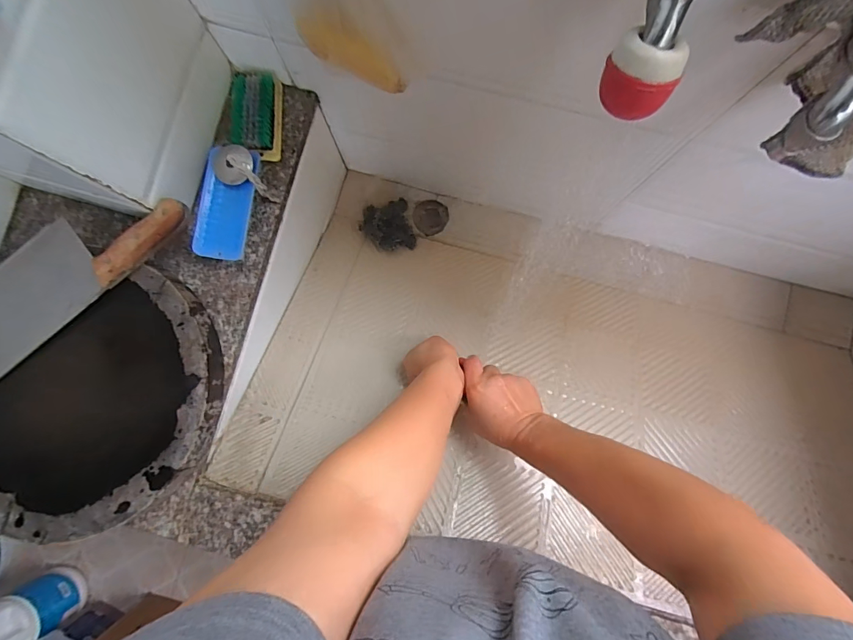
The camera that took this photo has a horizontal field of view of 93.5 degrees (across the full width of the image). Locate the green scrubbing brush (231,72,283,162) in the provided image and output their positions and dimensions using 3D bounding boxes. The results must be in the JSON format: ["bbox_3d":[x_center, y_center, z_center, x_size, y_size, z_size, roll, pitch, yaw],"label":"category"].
[{"bbox_3d":[-0.209,-0.250,0.494,0.054,0.031,0.105,-2,85,1],"label":"green scrubbing brush"}]

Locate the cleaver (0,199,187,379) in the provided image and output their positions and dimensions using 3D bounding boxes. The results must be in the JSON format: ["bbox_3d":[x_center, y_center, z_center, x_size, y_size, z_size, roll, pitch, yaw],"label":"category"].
[{"bbox_3d":[-0.414,-0.051,0.450,0.311,0.035,0.100,-37,85,-2],"label":"cleaver"}]

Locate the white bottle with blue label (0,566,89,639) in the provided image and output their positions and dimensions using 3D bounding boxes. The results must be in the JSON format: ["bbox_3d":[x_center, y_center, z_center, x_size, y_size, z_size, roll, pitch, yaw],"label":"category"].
[{"bbox_3d":[-1.073,0.798,1.073,0.113,0.305,0.146,-27,85,-1],"label":"white bottle with blue label"}]

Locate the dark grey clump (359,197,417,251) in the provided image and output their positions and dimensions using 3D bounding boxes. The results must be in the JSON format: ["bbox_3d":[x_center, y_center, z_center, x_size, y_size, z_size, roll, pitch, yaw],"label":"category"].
[{"bbox_3d":[-0.066,-0.156,0.656,0.082,0.050,0.082,-14,85,0],"label":"dark grey clump"}]

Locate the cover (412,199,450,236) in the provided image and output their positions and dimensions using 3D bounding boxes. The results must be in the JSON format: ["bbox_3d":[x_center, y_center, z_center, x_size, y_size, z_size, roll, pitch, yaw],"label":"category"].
[{"bbox_3d":[0.008,-0.178,0.696,0.060,0.005,0.060,-9,85,1],"label":"cover"}]

